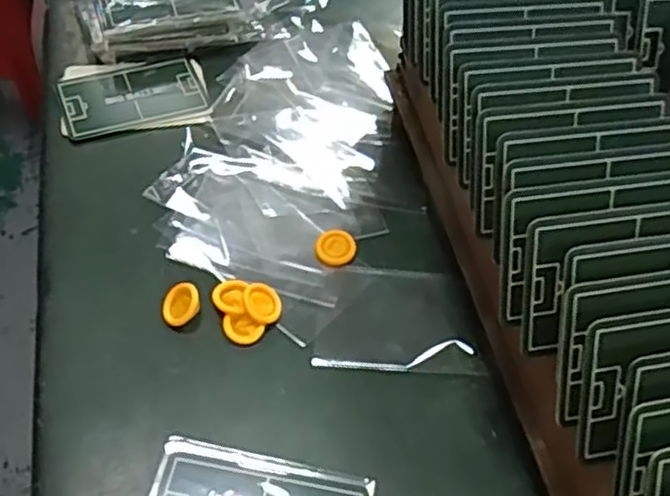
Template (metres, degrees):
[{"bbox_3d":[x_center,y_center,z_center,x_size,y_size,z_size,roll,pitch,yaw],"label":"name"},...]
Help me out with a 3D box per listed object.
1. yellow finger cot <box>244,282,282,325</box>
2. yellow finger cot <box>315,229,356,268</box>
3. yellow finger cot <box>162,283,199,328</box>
[{"bbox_3d":[-0.034,0.027,0.338,0.018,0.005,0.020,-14,79,-27],"label":"yellow finger cot"},{"bbox_3d":[0.000,0.000,0.365,0.020,0.008,0.020,2,52,-3],"label":"yellow finger cot"},{"bbox_3d":[-0.073,0.027,0.333,0.016,0.004,0.021,14,84,14],"label":"yellow finger cot"}]

